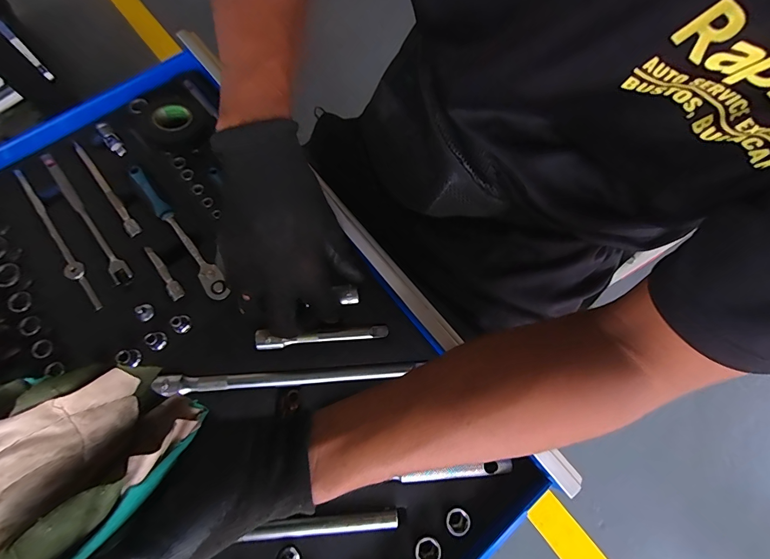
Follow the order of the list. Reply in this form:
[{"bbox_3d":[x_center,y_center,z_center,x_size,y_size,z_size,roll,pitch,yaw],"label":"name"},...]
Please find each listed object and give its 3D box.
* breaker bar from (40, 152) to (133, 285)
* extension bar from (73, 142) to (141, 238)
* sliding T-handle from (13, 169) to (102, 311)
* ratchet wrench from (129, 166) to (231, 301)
[{"bbox_3d":[-0.311,-0.065,0.376,0.017,0.019,0.179,-37,75,-14],"label":"breaker bar"},{"bbox_3d":[-0.297,-0.095,0.386,0.013,0.016,0.134,-38,75,-14],"label":"extension bar"},{"bbox_3d":[-0.332,-0.041,0.368,0.015,0.020,0.186,-38,75,-14],"label":"sliding T-handle"},{"bbox_3d":[-0.213,-0.052,0.374,0.019,0.021,0.181,-35,74,-13],"label":"ratchet wrench"}]

